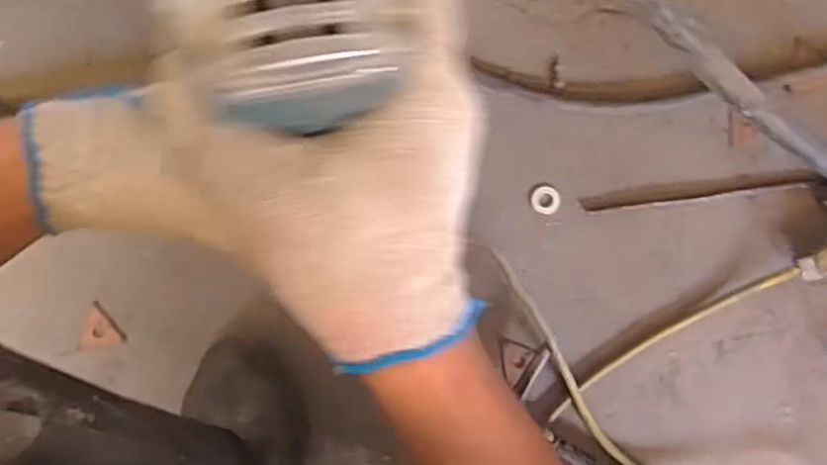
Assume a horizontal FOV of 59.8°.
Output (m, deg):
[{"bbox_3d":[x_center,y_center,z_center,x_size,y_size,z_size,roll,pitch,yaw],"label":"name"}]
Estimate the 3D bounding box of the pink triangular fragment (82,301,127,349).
[{"bbox_3d":[-0.271,0.086,0.614,0.040,0.010,0.041,-37,91,3],"label":"pink triangular fragment"}]

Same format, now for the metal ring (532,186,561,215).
[{"bbox_3d":[0.111,-0.027,0.598,0.023,0.004,0.023,0,95,1],"label":"metal ring"}]

